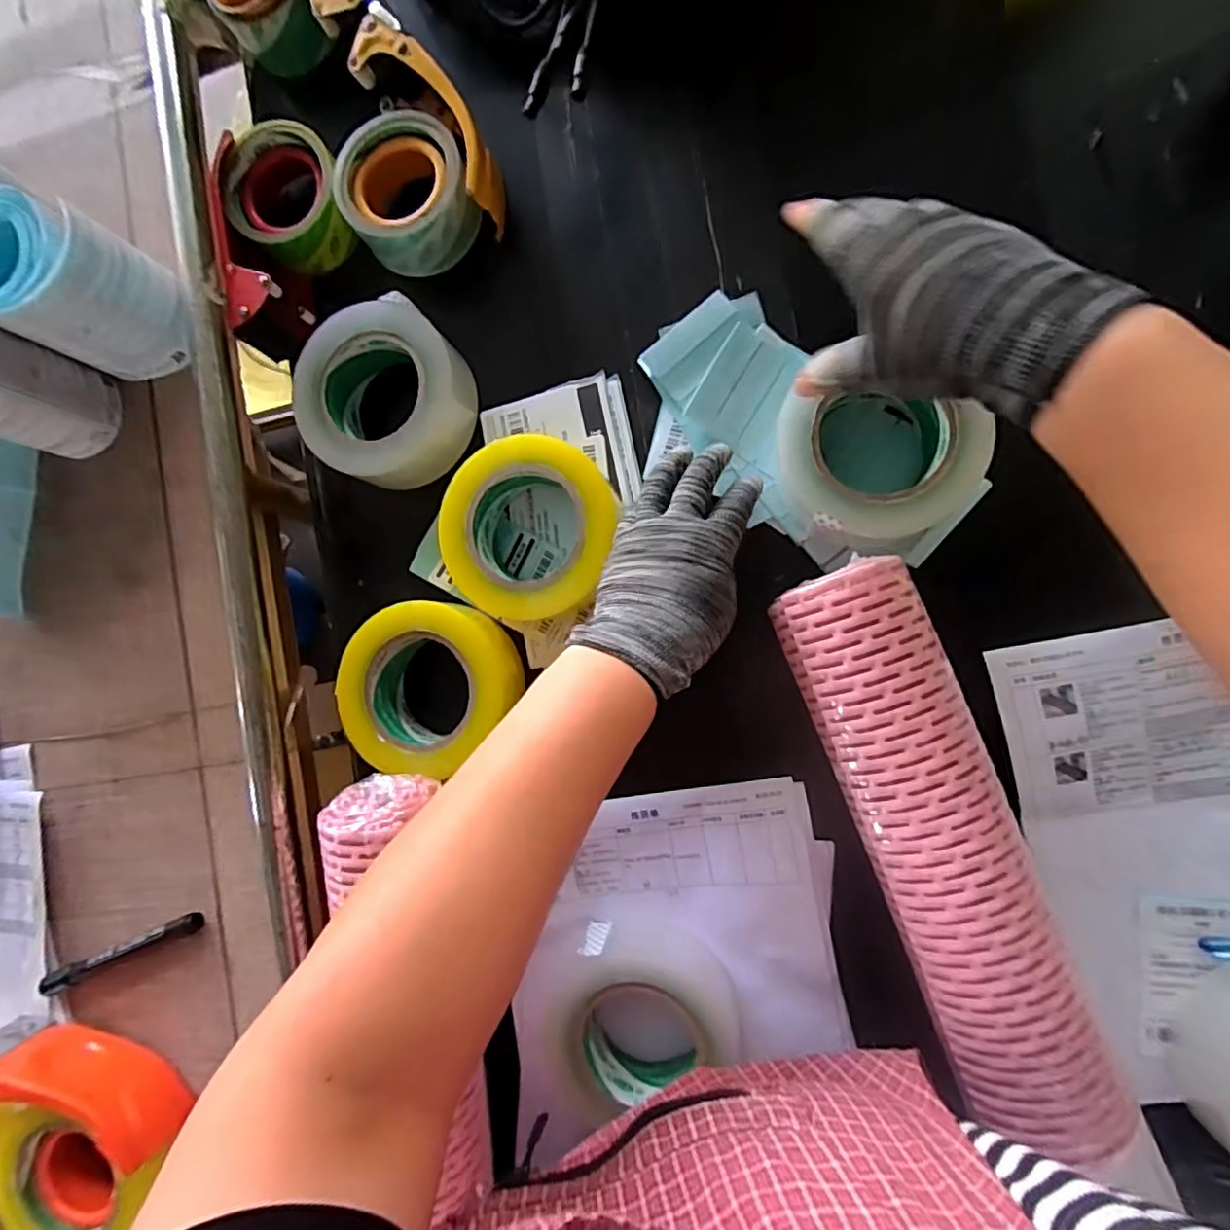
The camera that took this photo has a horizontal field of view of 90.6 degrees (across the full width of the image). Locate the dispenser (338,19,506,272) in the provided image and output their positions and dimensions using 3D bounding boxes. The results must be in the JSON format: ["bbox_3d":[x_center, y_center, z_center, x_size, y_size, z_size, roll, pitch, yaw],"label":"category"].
[{"bbox_3d":[-0.153,-0.337,0.447,0.111,0.059,0.146,-23,84,8],"label":"dispenser"}]

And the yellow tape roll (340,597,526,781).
[{"bbox_3d":[-0.133,0.048,0.441,0.110,0.046,0.121,-1,82,10],"label":"yellow tape roll"}]

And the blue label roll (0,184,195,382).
[{"bbox_3d":[-0.368,-0.218,0.426,0.095,0.109,0.091,-1,82,10],"label":"blue label roll"}]

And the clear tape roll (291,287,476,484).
[{"bbox_3d":[-0.171,-0.165,0.450,0.117,0.050,0.126,-1,82,10],"label":"clear tape roll"}]

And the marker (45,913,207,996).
[{"bbox_3d":[-0.368,0.252,0.449,0.138,0.016,0.015,-25,78,5],"label":"marker"}]

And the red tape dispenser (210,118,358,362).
[{"bbox_3d":[-0.244,-0.287,0.465,0.094,0.056,0.155,-11,86,9],"label":"red tape dispenser"}]

